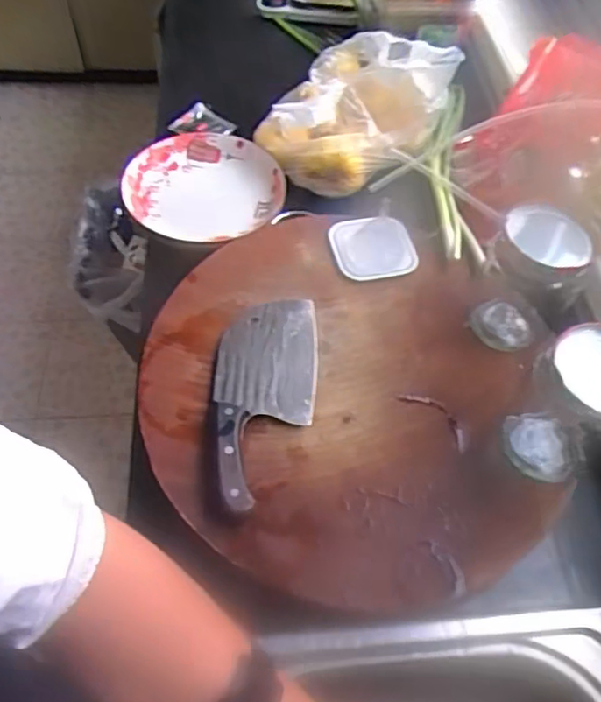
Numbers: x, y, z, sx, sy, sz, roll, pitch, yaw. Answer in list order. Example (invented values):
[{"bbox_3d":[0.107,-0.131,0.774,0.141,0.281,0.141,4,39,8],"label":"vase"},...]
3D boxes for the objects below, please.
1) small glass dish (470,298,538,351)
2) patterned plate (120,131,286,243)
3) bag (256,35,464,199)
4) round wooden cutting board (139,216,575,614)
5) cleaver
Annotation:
[{"bbox_3d":[0.216,-0.027,0.658,0.047,0.030,0.061,-22,61,-18],"label":"small glass dish"},{"bbox_3d":[-0.124,-0.210,0.817,0.192,0.043,0.195,2,56,-3],"label":"patterned plate"},{"bbox_3d":[0.079,-0.341,0.836,0.209,0.122,0.248,26,58,13],"label":"bag"},{"bbox_3d":[0.047,0.028,0.619,0.383,0.037,0.412,2,56,-3],"label":"round wooden cutting board"},{"bbox_3d":[-0.034,0.040,0.598,0.097,0.024,0.234,3,56,-3],"label":"cleaver"}]

